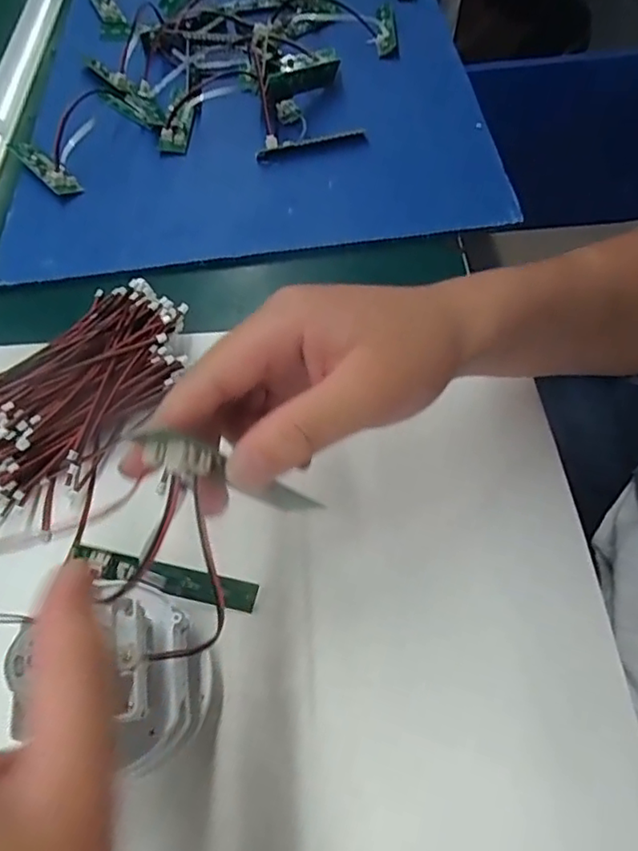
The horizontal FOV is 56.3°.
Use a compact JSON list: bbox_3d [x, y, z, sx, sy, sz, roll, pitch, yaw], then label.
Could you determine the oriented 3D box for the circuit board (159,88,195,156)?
[{"bbox_3d":[-0.111,-0.244,0.474,0.022,0.007,0.063,4,70,8],"label":"circuit board"}]

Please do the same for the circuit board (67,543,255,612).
[{"bbox_3d":[-0.068,0.069,0.270,0.081,0.018,0.006,18,28,-9],"label":"circuit board"}]

